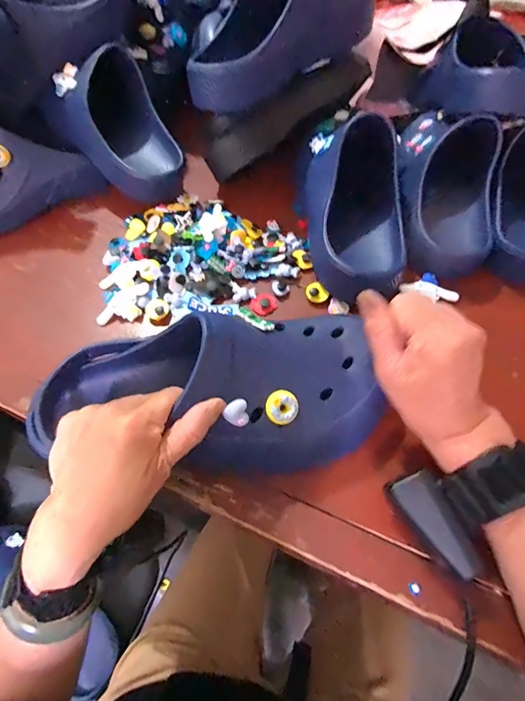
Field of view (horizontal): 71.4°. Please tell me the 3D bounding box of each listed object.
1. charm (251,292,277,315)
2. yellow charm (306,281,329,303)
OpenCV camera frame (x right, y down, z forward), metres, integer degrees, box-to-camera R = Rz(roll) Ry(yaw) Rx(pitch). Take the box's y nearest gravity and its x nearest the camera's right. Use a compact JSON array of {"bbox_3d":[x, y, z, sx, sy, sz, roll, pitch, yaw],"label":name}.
[{"bbox_3d":[0.002,-0.051,0.388,0.026,0.008,0.024,-1,59,1],"label":"charm"},{"bbox_3d":[0.058,-0.063,0.390,0.020,0.008,0.025,-29,62,-15],"label":"yellow charm"}]

